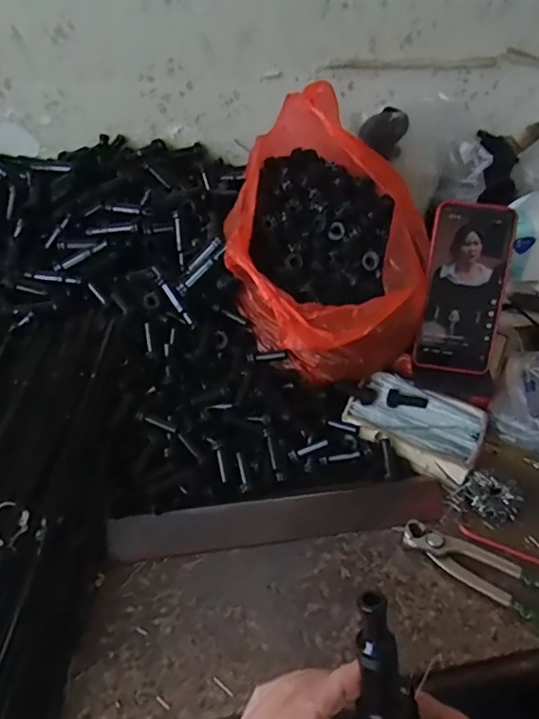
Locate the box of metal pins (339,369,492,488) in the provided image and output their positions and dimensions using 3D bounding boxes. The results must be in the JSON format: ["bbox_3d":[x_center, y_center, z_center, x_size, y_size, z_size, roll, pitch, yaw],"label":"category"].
[{"bbox_3d":[0.143,0.062,0.547,0.123,0.024,0.086,22,43,18],"label":"box of metal pins"}]

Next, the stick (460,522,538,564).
[{"bbox_3d":[0.206,0.161,0.470,0.091,0.004,0.014,22,43,18],"label":"stick"}]

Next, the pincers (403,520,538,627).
[{"bbox_3d":[0.201,0.185,0.438,0.197,0.016,0.040,25,44,21],"label":"pincers"}]

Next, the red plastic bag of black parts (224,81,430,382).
[{"bbox_3d":[0.062,-0.132,0.579,0.189,0.180,0.291,6,41,0],"label":"red plastic bag of black parts"}]

